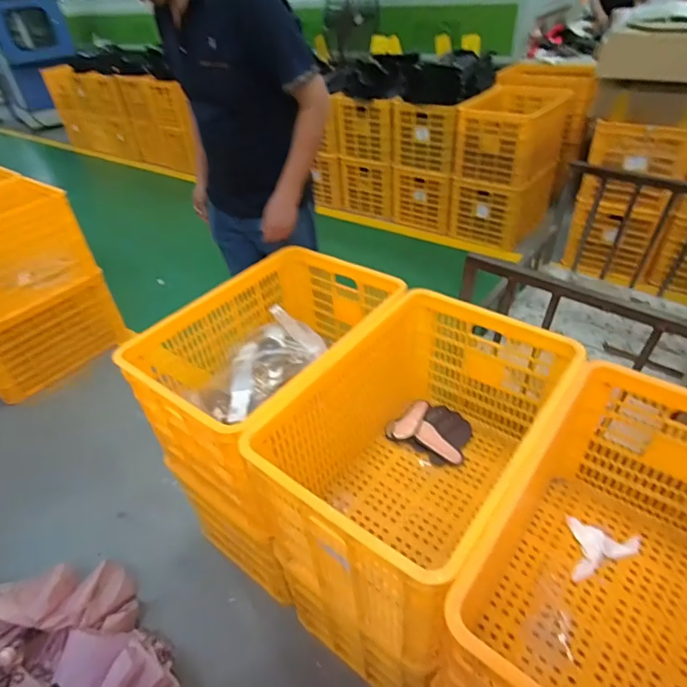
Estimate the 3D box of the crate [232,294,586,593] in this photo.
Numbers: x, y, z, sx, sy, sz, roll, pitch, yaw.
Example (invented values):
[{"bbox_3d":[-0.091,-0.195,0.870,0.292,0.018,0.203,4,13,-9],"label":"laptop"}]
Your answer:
[{"bbox_3d":[0.159,0.219,0.983,0.422,0.373,0.614,26,49,31],"label":"crate"}]

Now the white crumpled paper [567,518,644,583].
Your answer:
[{"bbox_3d":[0.547,0.439,0.958,0.138,0.012,0.127,10,42,17],"label":"white crumpled paper"}]

